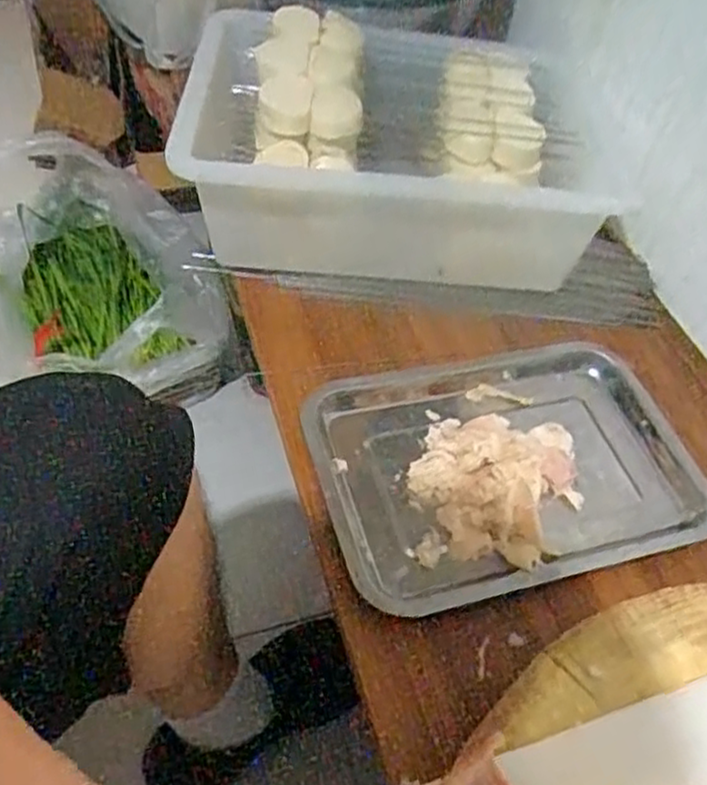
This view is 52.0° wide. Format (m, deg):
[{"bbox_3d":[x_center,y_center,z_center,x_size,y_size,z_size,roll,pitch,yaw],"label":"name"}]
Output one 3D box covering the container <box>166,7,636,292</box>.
[{"bbox_3d":[0.036,-0.263,0.752,0.384,0.142,0.290,3,50,-4],"label":"container"}]

